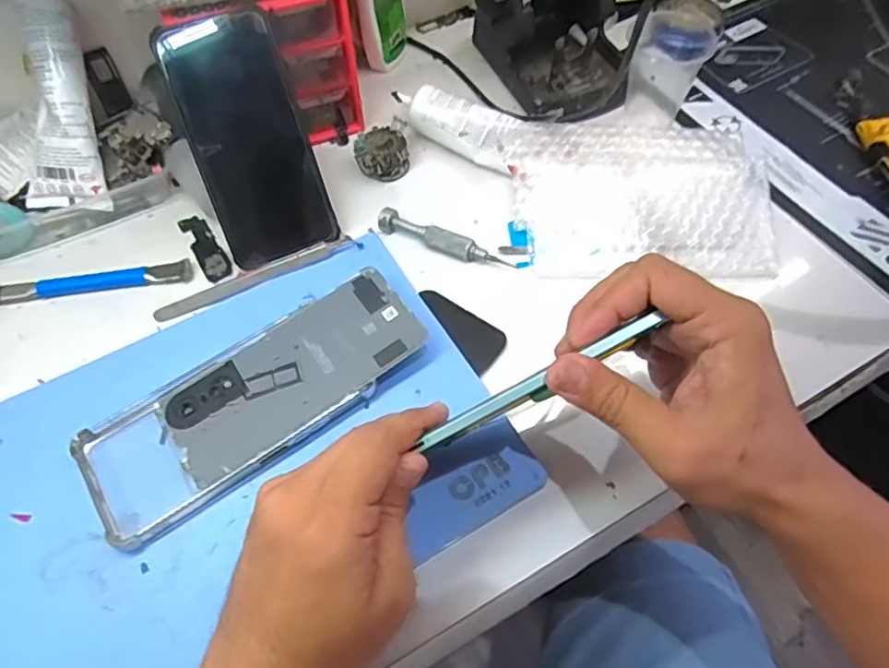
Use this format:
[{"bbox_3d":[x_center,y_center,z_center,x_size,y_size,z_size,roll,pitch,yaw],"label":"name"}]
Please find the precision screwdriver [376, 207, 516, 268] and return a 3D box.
[{"bbox_3d":[-0.001,-0.068,0.454,0.104,0.014,0.016,22,61,15],"label":"precision screwdriver"}]

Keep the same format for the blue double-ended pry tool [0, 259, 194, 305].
[{"bbox_3d":[-0.254,-0.037,0.447,0.140,0.006,0.018,-7,58,-3],"label":"blue double-ended pry tool"}]

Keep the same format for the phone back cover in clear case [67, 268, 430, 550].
[{"bbox_3d":[-0.113,0.037,0.380,0.207,0.025,0.080,-32,62,-17],"label":"phone back cover in clear case"}]

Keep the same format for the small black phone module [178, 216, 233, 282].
[{"bbox_3d":[-0.179,-0.066,0.467,0.019,0.004,0.072,-28,61,-15],"label":"small black phone module"}]

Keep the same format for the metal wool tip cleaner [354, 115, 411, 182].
[{"bbox_3d":[-0.050,-0.146,0.497,0.041,0.032,0.041,-1,57,1],"label":"metal wool tip cleaner"}]

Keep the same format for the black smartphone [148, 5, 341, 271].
[{"bbox_3d":[-0.135,-0.134,0.432,0.077,0.163,0.010,-20,15,-11],"label":"black smartphone"}]

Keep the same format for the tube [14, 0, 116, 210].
[{"bbox_3d":[-0.279,-0.171,0.446,0.050,0.156,0.026,1,16,3],"label":"tube"}]

